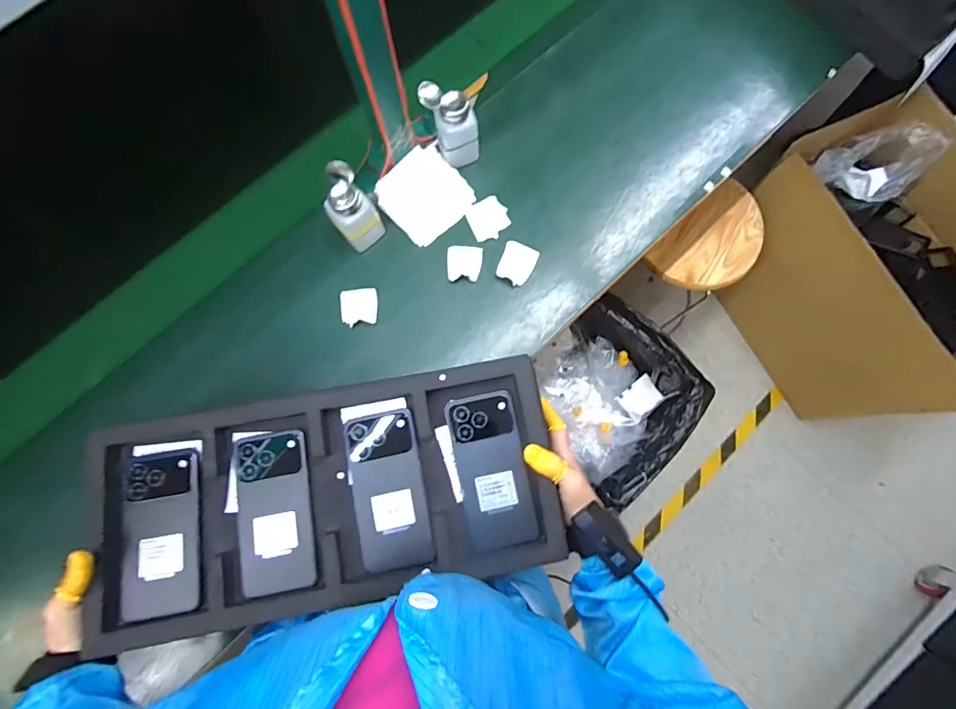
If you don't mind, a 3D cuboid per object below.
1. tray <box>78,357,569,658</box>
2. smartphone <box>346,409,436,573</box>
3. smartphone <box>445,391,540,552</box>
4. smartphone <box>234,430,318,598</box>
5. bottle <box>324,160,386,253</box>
[{"bbox_3d":[-0.152,0.150,0.445,0.460,0.025,0.213,-10,79,-5],"label":"tray"},{"bbox_3d":[-0.097,0.147,0.461,0.077,0.009,0.163,-11,79,-1],"label":"smartphone"},{"bbox_3d":[0.015,0.126,0.465,0.075,0.010,0.162,-11,79,-2],"label":"smartphone"},{"bbox_3d":[-0.219,0.167,0.452,0.077,0.009,0.161,-9,79,-1],"label":"smartphone"},{"bbox_3d":[-0.173,-0.196,0.574,0.058,0.124,0.053,-41,81,-7],"label":"bottle"}]

